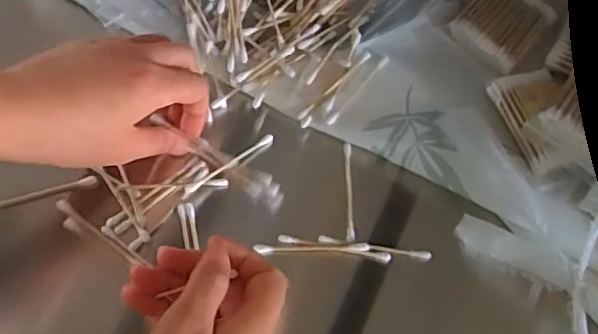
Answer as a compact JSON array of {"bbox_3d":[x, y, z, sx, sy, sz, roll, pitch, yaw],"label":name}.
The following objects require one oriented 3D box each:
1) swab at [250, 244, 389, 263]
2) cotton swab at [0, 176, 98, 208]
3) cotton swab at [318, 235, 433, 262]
[{"bbox_3d":[0.015,0.054,0.366,0.084,0.007,0.007,4,63,-1],"label":"swab"},{"bbox_3d":[-0.166,0.017,0.372,0.072,0.007,0.006,-16,65,-10],"label":"cotton swab"},{"bbox_3d":[0.048,0.051,0.368,0.071,0.006,0.007,8,63,2],"label":"cotton swab"}]

